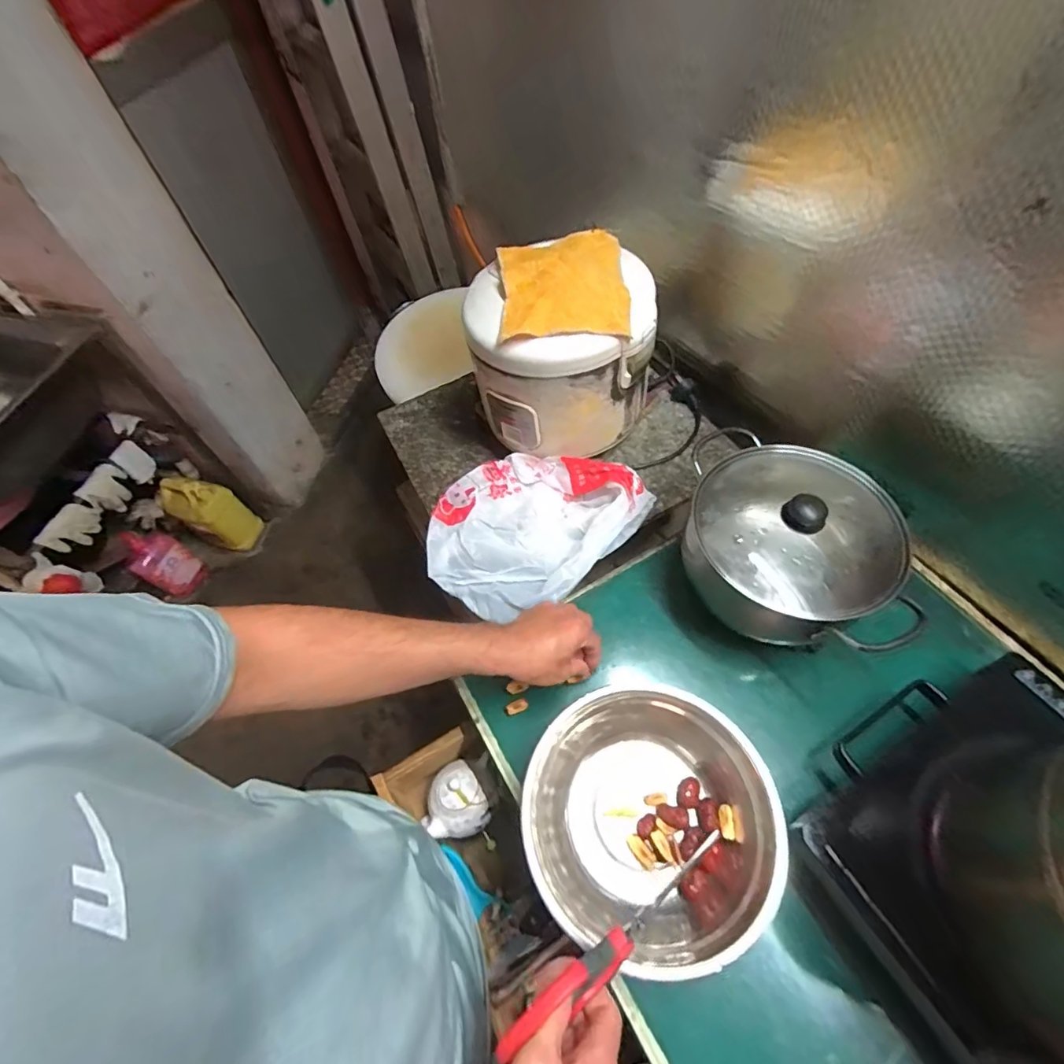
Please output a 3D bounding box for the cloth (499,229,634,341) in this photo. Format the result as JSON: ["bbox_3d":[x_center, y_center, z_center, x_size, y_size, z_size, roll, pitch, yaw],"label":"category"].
[{"bbox_3d":[0.038,-0.315,0.637,0.153,0.035,0.162,-4,59,3],"label":"cloth"}]

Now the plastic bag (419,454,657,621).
[{"bbox_3d":[-0.012,-0.018,0.711,0.249,0.064,0.277,34,67,22],"label":"plastic bag"}]

